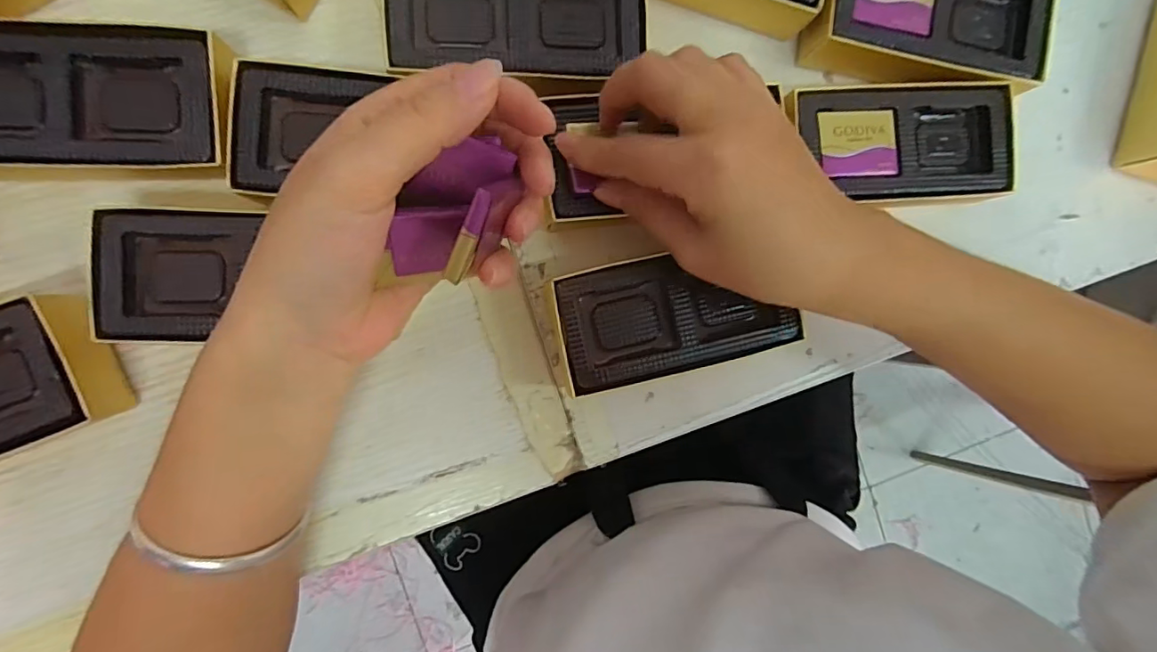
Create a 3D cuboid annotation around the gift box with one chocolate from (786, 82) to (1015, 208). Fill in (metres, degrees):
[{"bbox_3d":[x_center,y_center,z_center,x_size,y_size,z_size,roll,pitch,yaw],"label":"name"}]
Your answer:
[{"bbox_3d":[0.152,-0.089,0.277,0.105,0.036,0.057,-6,94,-7],"label":"gift box with one chocolate"}]

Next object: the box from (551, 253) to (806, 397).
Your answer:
[{"bbox_3d":[0.043,-0.007,0.263,0.109,0.033,0.054,-13,95,-6],"label":"box"}]

